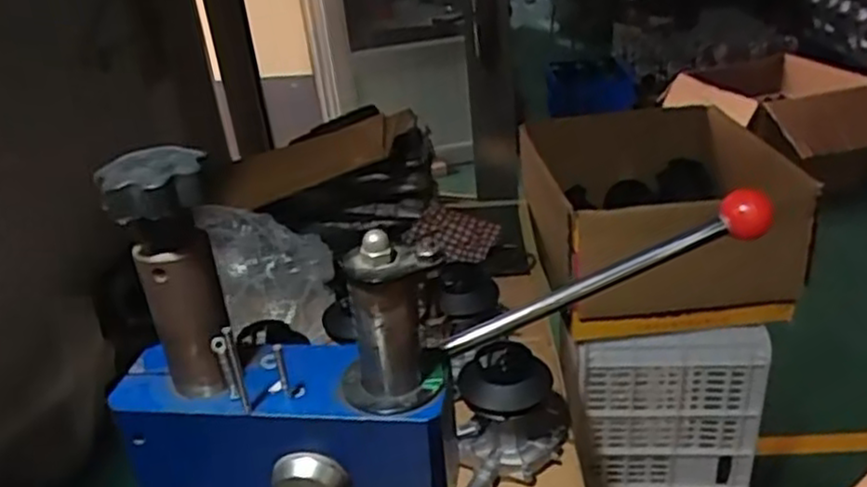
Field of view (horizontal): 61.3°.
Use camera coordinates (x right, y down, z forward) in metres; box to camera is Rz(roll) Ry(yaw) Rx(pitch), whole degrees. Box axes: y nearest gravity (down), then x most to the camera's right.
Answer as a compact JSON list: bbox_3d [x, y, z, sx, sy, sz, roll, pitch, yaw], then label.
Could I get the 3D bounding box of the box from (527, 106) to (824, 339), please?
[{"bbox_3d":[0.379,-0.051,1.238,0.384,0.259,0.337,-9,27,-4],"label":"box"}]

